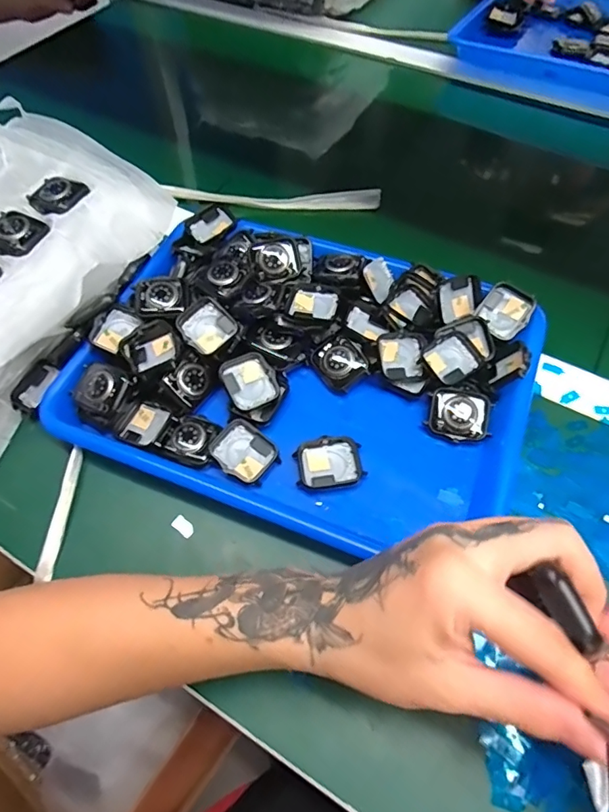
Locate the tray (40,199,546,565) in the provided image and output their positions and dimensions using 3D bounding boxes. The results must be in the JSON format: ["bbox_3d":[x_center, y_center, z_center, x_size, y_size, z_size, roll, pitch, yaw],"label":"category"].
[{"bbox_3d":[-0.002,-0.032,0.375,0.331,0.043,0.241,19,62,12],"label":"tray"}]

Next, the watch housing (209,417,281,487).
[{"bbox_3d":[-0.043,0.033,0.351,0.044,0.009,0.038,33,66,19],"label":"watch housing"}]

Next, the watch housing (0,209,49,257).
[{"bbox_3d":[-0.230,-0.138,0.386,0.048,0.010,0.041,30,65,18],"label":"watch housing"}]

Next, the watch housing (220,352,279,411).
[{"bbox_3d":[-0.041,-0.019,0.372,0.037,0.011,0.041,-24,74,-22],"label":"watch housing"}]

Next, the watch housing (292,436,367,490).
[{"bbox_3d":[0.018,0.041,0.349,0.047,0.009,0.036,-6,59,-2],"label":"watch housing"}]

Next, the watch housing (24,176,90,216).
[{"bbox_3d":[-0.205,-0.174,0.401,0.048,0.008,0.036,28,64,17],"label":"watch housing"}]

